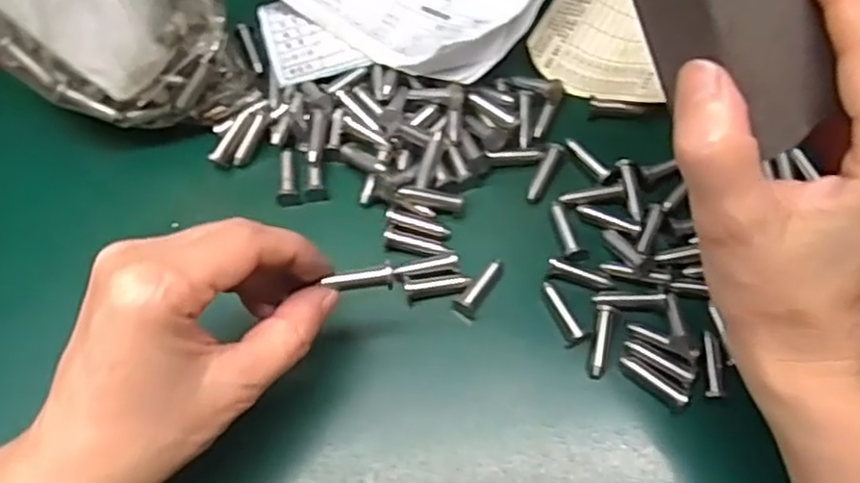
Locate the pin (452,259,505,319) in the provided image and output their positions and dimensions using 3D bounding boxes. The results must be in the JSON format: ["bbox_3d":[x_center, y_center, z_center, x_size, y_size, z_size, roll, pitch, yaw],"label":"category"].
[{"bbox_3d":[0.023,0.020,0.312,0.011,0.013,0.030,33,72,13],"label":"pin"}]

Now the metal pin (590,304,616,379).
[{"bbox_3d":[0.074,0.042,0.296,0.007,0.006,0.031,12,68,5],"label":"metal pin"}]

